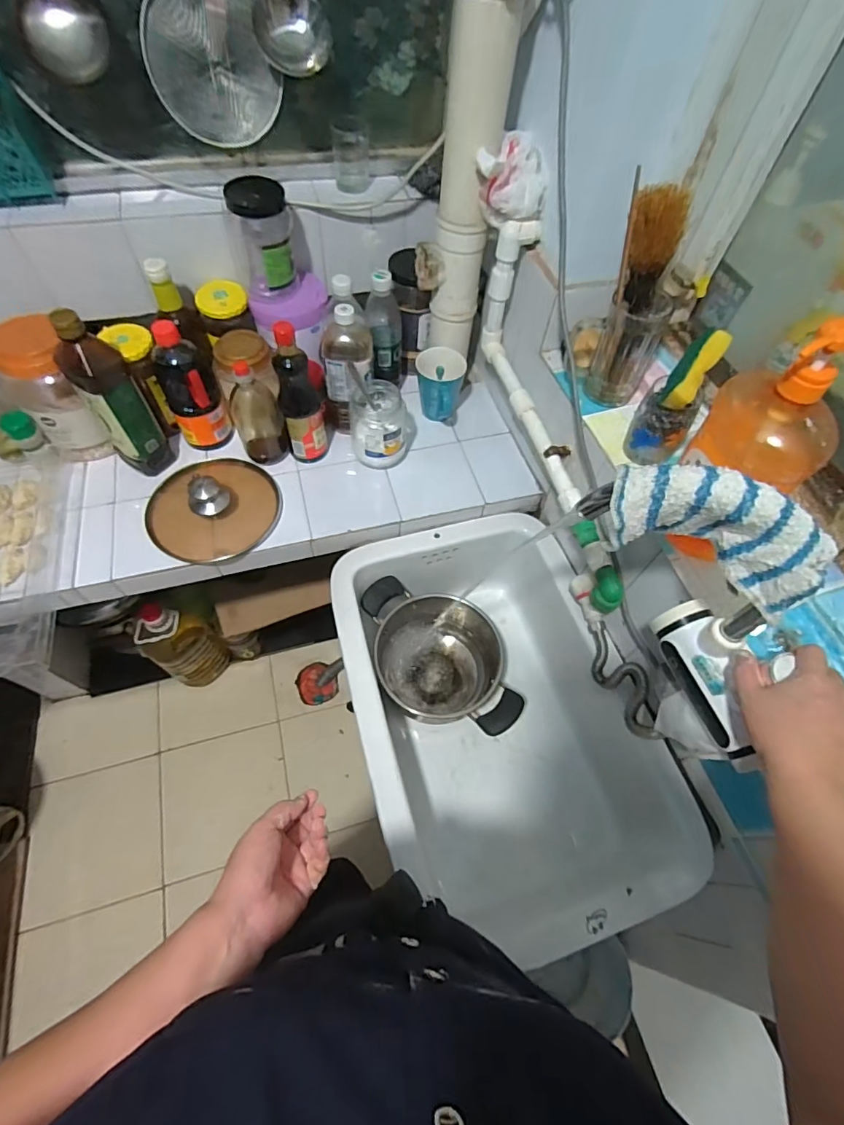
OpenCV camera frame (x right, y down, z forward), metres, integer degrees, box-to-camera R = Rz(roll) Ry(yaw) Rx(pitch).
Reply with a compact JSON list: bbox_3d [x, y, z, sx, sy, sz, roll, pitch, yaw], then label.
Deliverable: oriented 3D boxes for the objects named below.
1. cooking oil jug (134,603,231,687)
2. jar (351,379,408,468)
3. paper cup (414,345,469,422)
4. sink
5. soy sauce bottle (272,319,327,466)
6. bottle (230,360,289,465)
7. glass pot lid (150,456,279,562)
[{"bbox_3d":[-0.605,0.197,1.230,0.135,0.340,0.141,34,63,15],"label":"cooking oil jug"},{"bbox_3d":[-0.071,-0.227,0.839,0.092,0.120,0.097,2,60,-3],"label":"jar"},{"bbox_3d":[0.029,-0.305,0.882,0.082,0.120,0.089,2,60,-3],"label":"paper cup"},{"bbox_3d":[0.099,0.230,0.787,0.386,0.208,0.602,-13,61,-11],"label":"sink"},{"bbox_3d":[-0.198,-0.267,0.789,0.071,0.242,0.070,-9,61,-10],"label":"soy sauce bottle"},{"bbox_3d":[-0.272,-0.244,0.807,0.071,0.169,0.065,-23,64,-17],"label":"bottle"},{"bbox_3d":[-0.338,-0.109,0.791,0.202,0.081,0.197,2,60,-3],"label":"glass pot lid"}]

